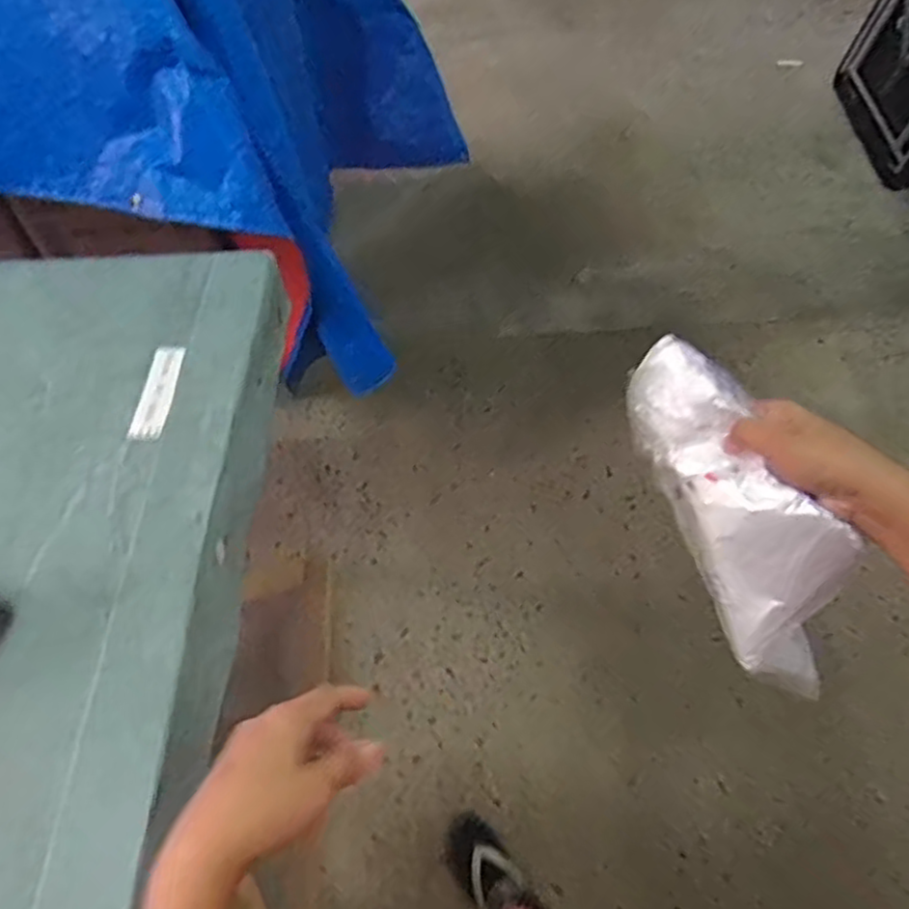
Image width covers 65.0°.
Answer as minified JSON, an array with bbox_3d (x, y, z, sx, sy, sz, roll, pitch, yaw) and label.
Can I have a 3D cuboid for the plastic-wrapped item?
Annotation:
[{"bbox_3d":[0.199,0.038,0.493,0.027,0.108,0.249,-21,82,-41],"label":"plastic-wrapped item"}]

